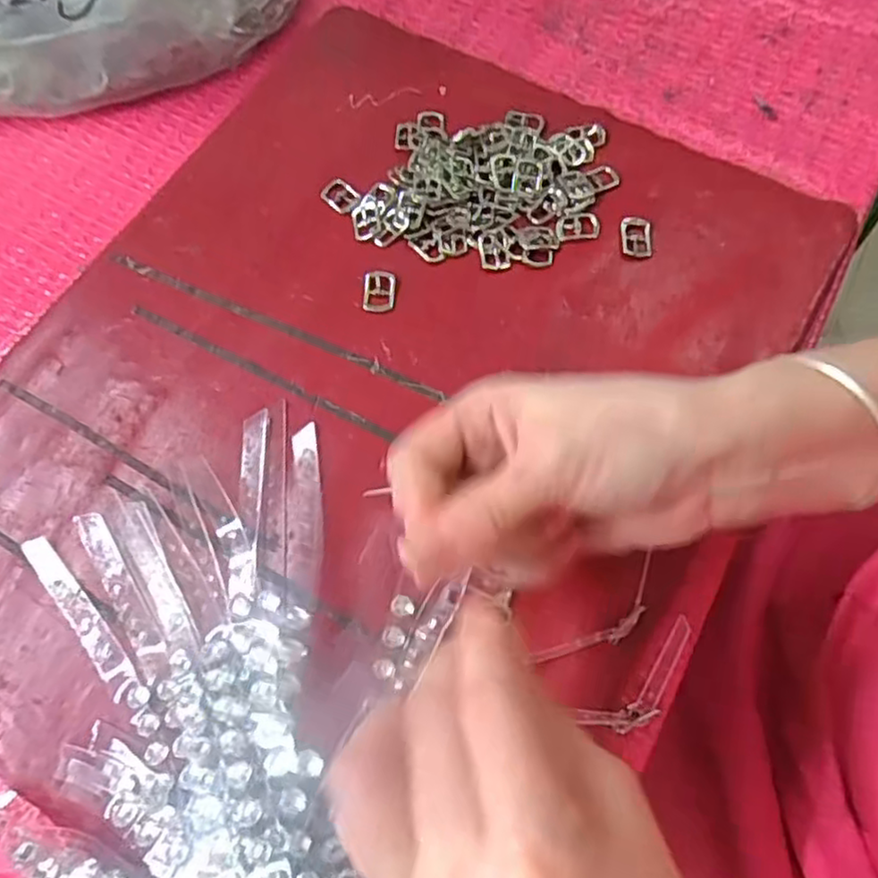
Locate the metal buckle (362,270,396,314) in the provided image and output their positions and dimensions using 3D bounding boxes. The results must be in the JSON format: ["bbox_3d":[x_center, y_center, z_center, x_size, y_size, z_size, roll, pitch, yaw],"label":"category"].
[{"bbox_3d":[-0.028,-0.070,0.326,0.015,0.004,0.021,2,69,4],"label":"metal buckle"}]

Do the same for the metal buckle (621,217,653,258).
[{"bbox_3d":[0.093,-0.095,0.328,0.014,0.007,0.020,0,69,4],"label":"metal buckle"}]

